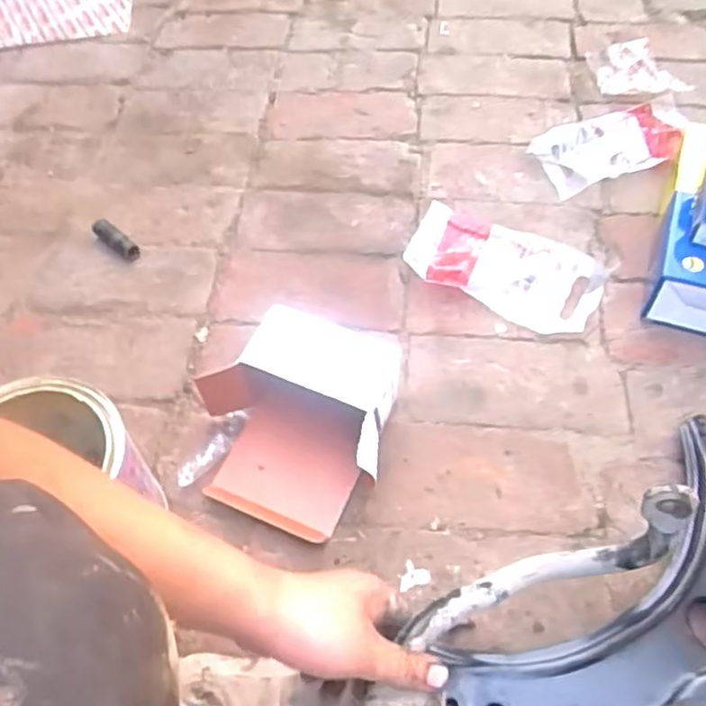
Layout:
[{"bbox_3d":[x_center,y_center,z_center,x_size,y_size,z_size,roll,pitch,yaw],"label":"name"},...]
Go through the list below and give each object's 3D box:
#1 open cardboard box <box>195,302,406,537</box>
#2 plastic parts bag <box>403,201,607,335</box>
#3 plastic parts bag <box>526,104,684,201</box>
[{"bbox_3d":[-0.047,0.070,0.693,0.182,0.107,0.195,12,56,14],"label":"open cardboard box"},{"bbox_3d":[0.182,-0.105,0.821,0.233,0.034,0.129,21,59,20],"label":"plastic parts bag"},{"bbox_3d":[0.351,-0.287,0.933,0.185,0.032,0.113,-17,54,-7],"label":"plastic parts bag"}]

